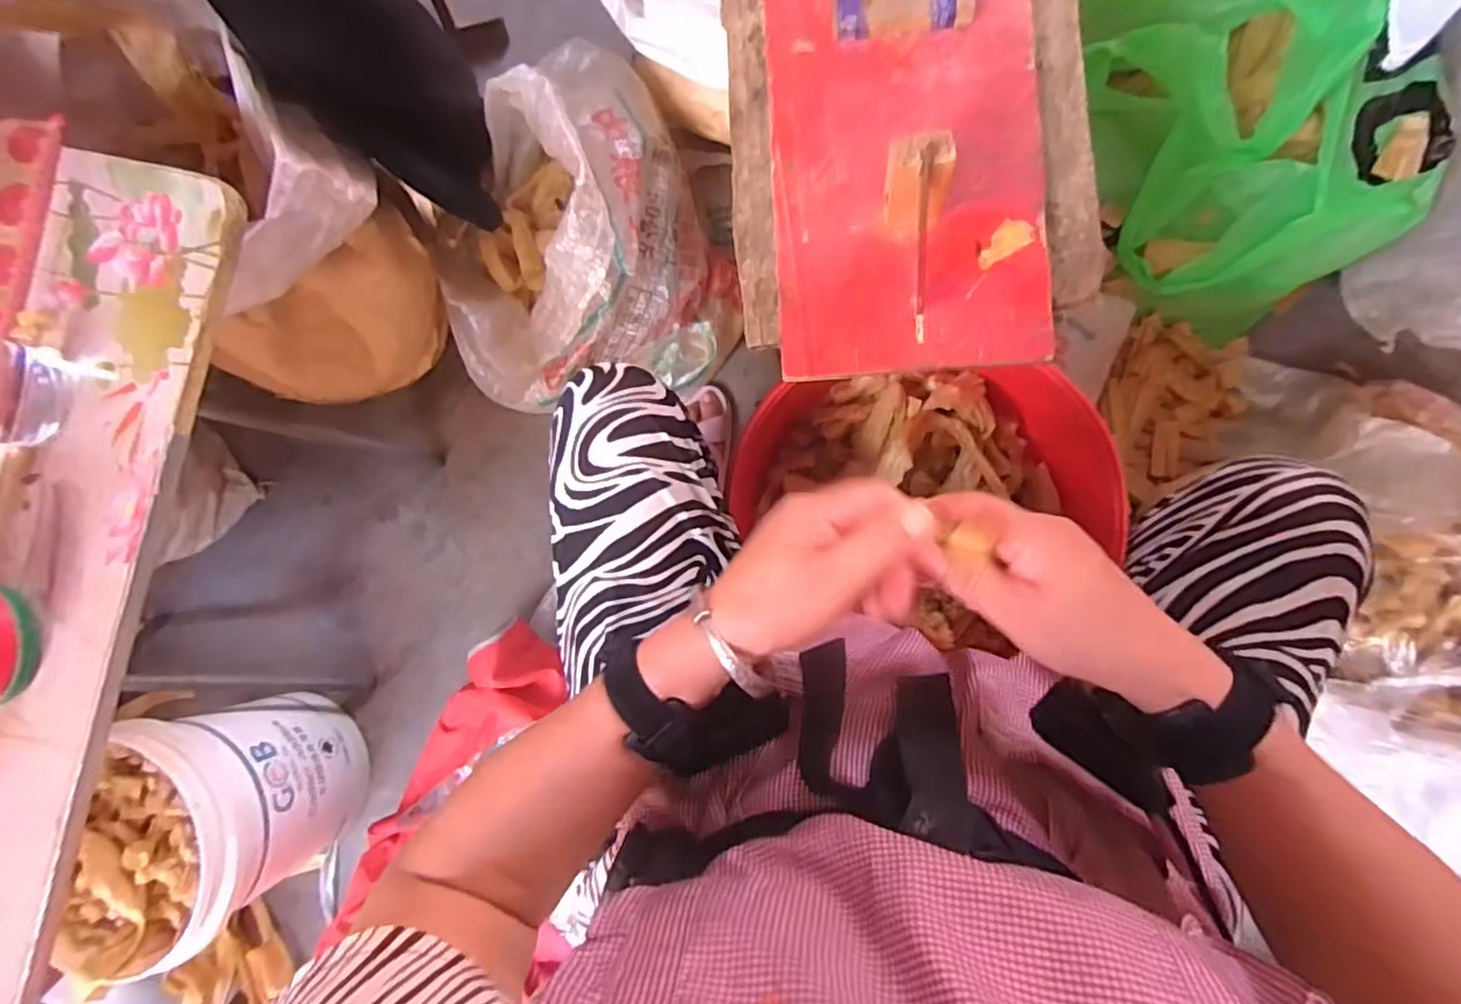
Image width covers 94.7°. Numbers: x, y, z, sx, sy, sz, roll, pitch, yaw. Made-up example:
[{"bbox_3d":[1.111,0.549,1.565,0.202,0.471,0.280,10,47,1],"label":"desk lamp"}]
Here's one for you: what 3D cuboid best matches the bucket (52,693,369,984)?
[{"bbox_3d":[-0.675,0.420,0.896,0.266,0.279,0.242,0,88,9],"label":"bucket"}]

